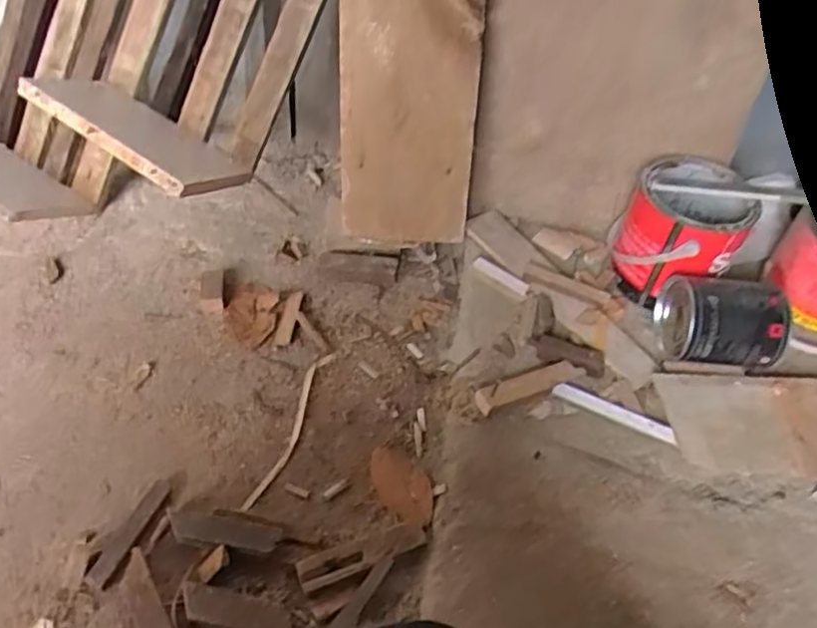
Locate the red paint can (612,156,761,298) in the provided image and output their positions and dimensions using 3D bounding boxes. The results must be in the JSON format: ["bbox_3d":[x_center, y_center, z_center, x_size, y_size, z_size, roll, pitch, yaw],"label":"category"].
[{"bbox_3d":[0.366,-0.105,0.939,0.149,0.141,0.152,26,50,16],"label":"red paint can"}]

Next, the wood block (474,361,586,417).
[{"bbox_3d":[0.146,0.084,0.831,0.143,0.010,0.030,-18,69,-21],"label":"wood block"}]

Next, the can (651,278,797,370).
[{"bbox_3d":[0.398,0.006,0.877,0.131,0.096,0.108,3,48,-4],"label":"can"}]

